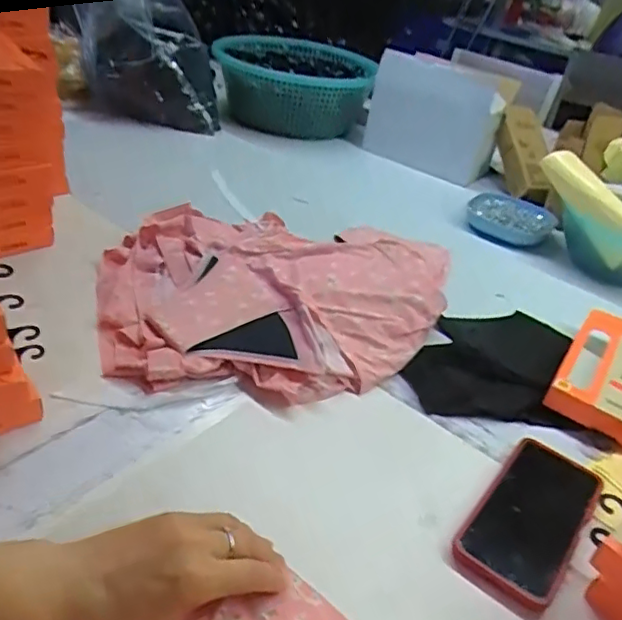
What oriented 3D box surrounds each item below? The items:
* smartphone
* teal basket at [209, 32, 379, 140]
[{"bbox_3d":[0.191,0.173,0.505,0.078,0.016,0.172,30,39,27],"label":"smartphone"},{"bbox_3d":[-0.038,-0.503,1.334,0.357,0.129,0.424,4,35,-4],"label":"teal basket"}]

